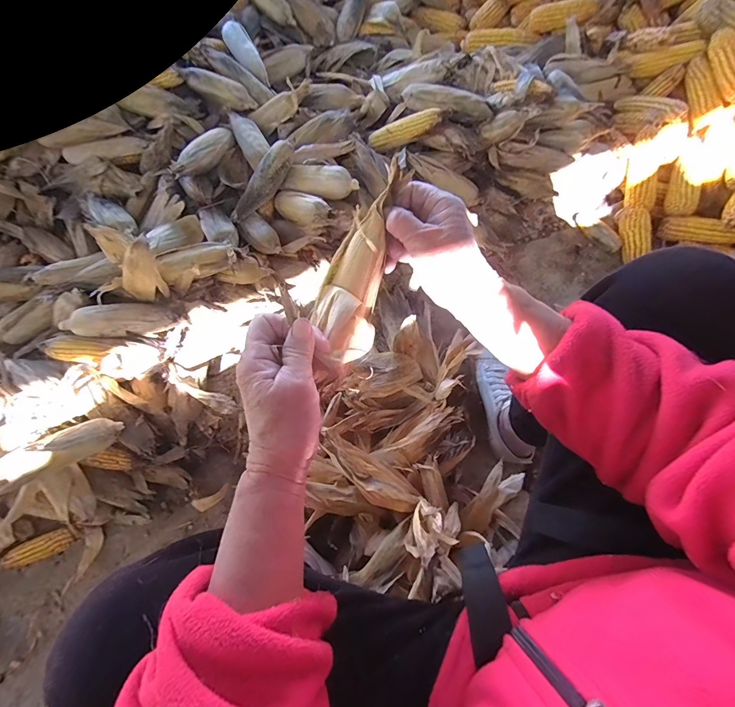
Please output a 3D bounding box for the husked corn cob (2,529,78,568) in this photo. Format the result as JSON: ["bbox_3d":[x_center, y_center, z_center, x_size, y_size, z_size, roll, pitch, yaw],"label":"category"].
[{"bbox_3d":[-0.617,0.368,0.678,0.150,0.040,0.042,-17,74,-3],"label":"husked corn cob"}]

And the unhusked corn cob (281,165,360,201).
[{"bbox_3d":[-0.104,-0.362,0.757,0.176,0.048,0.062,18,74,23],"label":"unhusked corn cob"}]

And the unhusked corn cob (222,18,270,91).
[{"bbox_3d":[-0.304,-0.748,0.902,0.058,0.055,0.200,-30,75,-7],"label":"unhusked corn cob"}]

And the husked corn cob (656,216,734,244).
[{"bbox_3d":[0.726,-0.260,0.757,0.178,0.054,0.048,14,74,19],"label":"husked corn cob"}]

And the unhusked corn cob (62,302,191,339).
[{"bbox_3d":[-0.469,-0.062,0.681,0.225,0.049,0.060,-7,73,0],"label":"unhusked corn cob"}]

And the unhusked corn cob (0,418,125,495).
[{"bbox_3d":[-0.585,0.193,0.621,0.329,0.069,0.067,-25,74,-6],"label":"unhusked corn cob"}]

